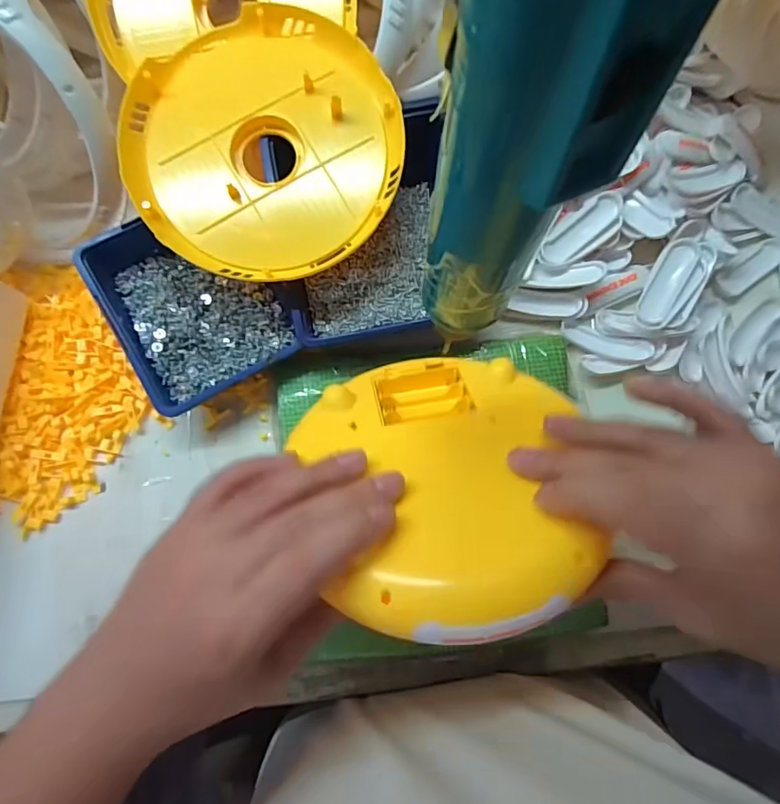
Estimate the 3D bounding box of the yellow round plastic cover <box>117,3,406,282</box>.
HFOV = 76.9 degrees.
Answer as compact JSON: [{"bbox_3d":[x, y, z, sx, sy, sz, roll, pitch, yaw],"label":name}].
[{"bbox_3d":[-0.082,-0.179,0.340,0.188,0.031,0.174,0,79,0],"label":"yellow round plastic cover"}]

